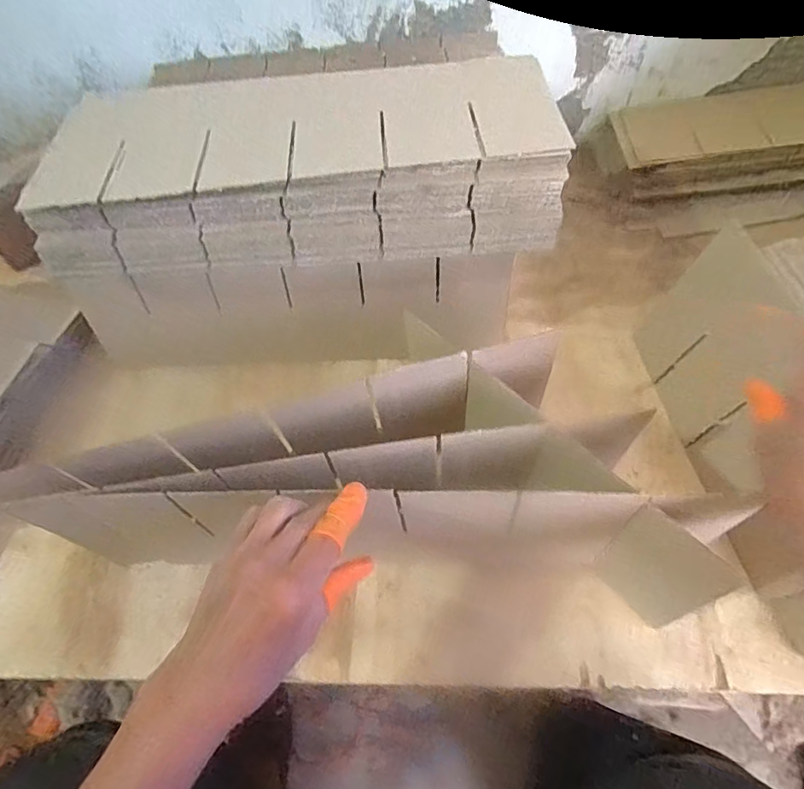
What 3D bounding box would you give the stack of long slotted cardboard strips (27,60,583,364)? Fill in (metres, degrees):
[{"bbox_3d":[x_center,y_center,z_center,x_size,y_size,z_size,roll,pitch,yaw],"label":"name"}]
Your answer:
[{"bbox_3d":[-0.115,-0.162,0.563,0.515,0.254,0.155,-2,61,3],"label":"stack of long slotted cardboard strips"}]

